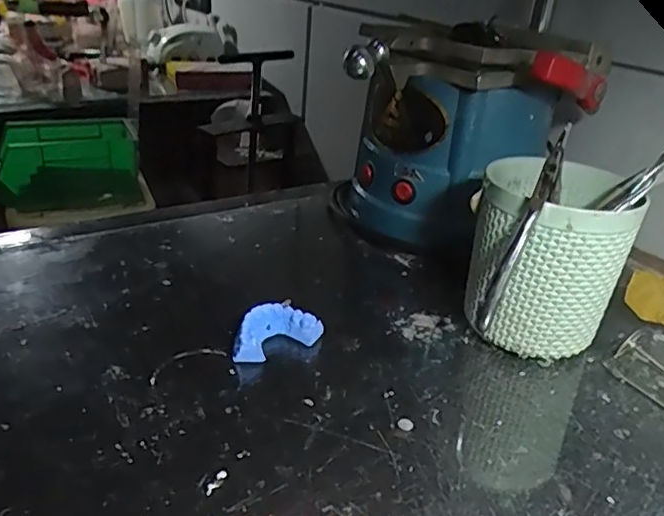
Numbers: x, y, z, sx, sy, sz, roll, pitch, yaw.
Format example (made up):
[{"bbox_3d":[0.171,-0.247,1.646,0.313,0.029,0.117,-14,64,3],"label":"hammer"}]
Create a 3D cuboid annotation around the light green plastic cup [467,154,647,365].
[{"bbox_3d":[0.140,-0.002,0.390,0.093,0.125,0.101,4,28,-2],"label":"light green plastic cup"}]

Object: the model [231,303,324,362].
[{"bbox_3d":[-0.038,0.047,0.380,0.060,0.022,0.029,-12,32,-28],"label":"model"}]

